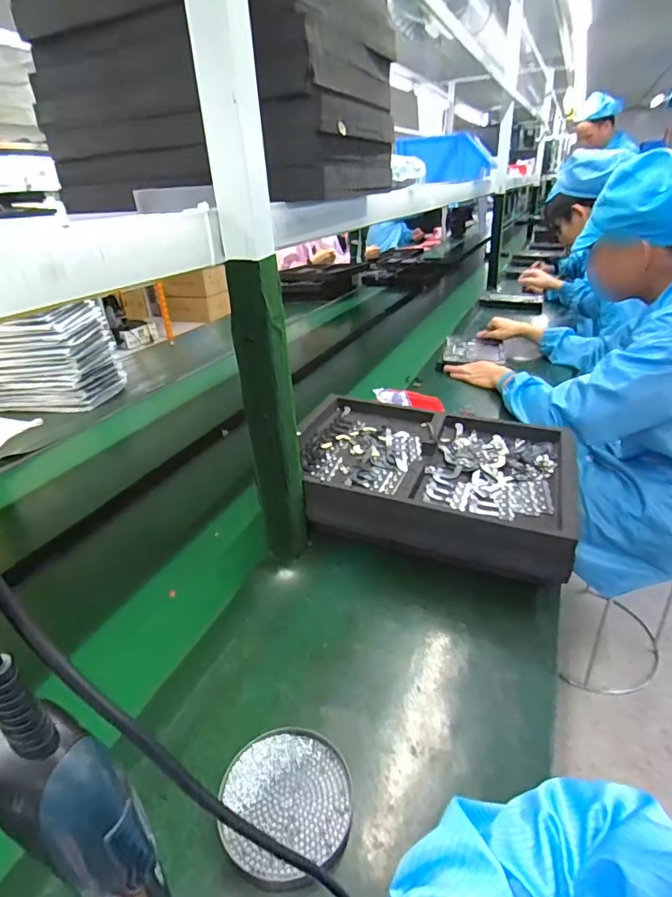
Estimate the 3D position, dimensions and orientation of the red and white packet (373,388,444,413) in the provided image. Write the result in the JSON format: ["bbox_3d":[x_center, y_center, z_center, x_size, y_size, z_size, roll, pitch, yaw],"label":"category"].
[{"bbox_3d":[0.166,-0.114,1.096,0.155,0.016,0.056,8,50,4],"label":"red and white packet"}]

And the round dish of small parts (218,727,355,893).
[{"bbox_3d":[-0.042,0.302,0.416,0.109,0.013,0.114,-3,28,2],"label":"round dish of small parts"}]

